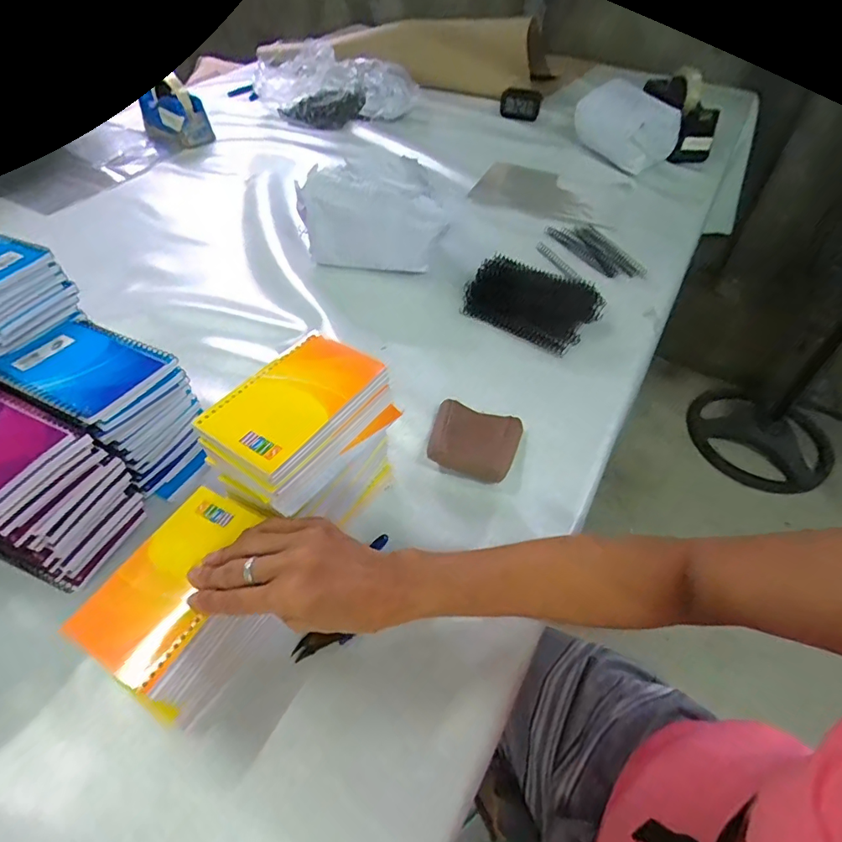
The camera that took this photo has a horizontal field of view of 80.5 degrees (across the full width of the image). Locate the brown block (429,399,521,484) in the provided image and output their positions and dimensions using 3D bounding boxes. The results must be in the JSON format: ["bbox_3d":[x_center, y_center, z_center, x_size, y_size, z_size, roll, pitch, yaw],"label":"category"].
[{"bbox_3d":[0.055,0.021,0.507,0.085,0.027,0.088,11,50,9],"label":"brown block"}]

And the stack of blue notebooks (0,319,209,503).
[{"bbox_3d":[-0.295,-0.015,0.481,0.157,0.112,0.099,20,51,16],"label":"stack of blue notebooks"}]

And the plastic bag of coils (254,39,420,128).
[{"bbox_3d":[-0.200,-0.743,1.105,0.359,0.121,0.187,16,50,12],"label":"plastic bag of coils"}]

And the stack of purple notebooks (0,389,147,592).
[{"bbox_3d":[-0.343,0.053,0.420,0.156,0.110,0.099,17,51,13],"label":"stack of purple notebooks"}]

